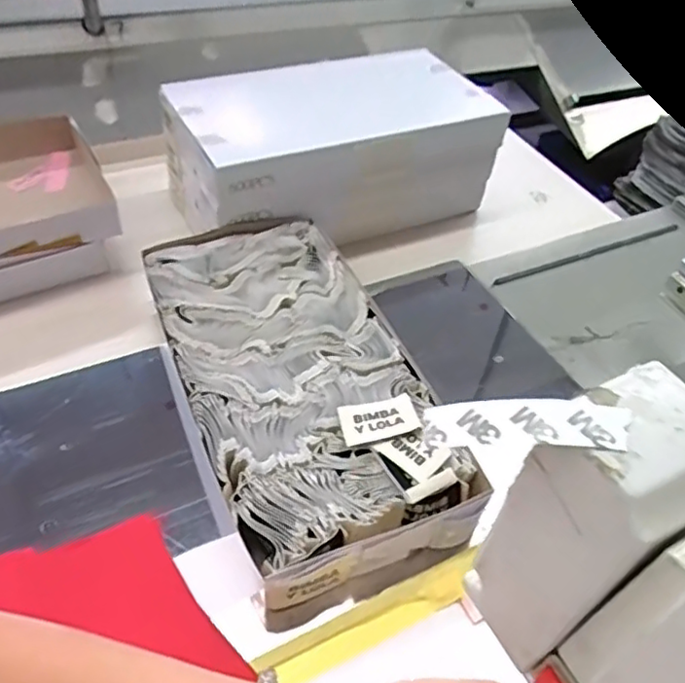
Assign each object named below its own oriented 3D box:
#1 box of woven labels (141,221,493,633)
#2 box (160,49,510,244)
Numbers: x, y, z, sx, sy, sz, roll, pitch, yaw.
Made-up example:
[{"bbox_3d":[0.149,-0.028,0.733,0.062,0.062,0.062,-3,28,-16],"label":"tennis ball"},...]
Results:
[{"bbox_3d":[-0.035,0.025,0.481,0.167,0.046,0.324,-15,49,-19],"label":"box of woven labels"},{"bbox_3d":[-0.012,-0.196,0.670,0.311,0.132,0.174,-19,51,-22],"label":"box"}]

